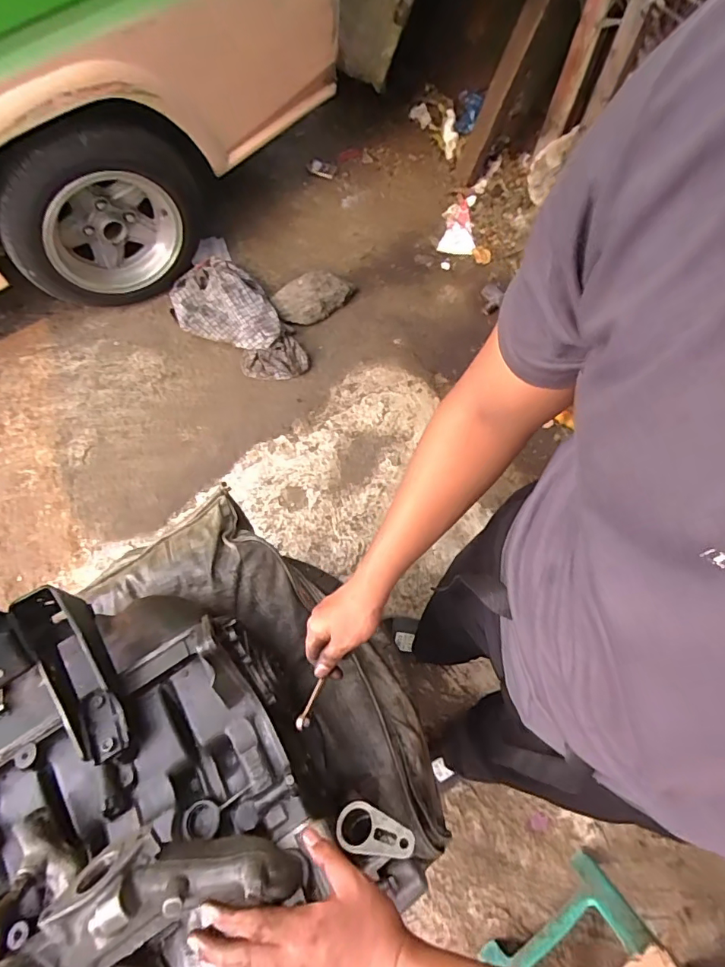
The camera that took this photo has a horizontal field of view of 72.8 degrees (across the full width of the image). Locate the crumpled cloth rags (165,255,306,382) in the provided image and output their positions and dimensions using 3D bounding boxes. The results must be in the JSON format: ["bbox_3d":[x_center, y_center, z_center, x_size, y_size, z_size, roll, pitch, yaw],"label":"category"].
[{"bbox_3d":[-0.384,-0.486,1.475,0.246,0.127,0.459,-35,75,-12],"label":"crumpled cloth rags"}]

